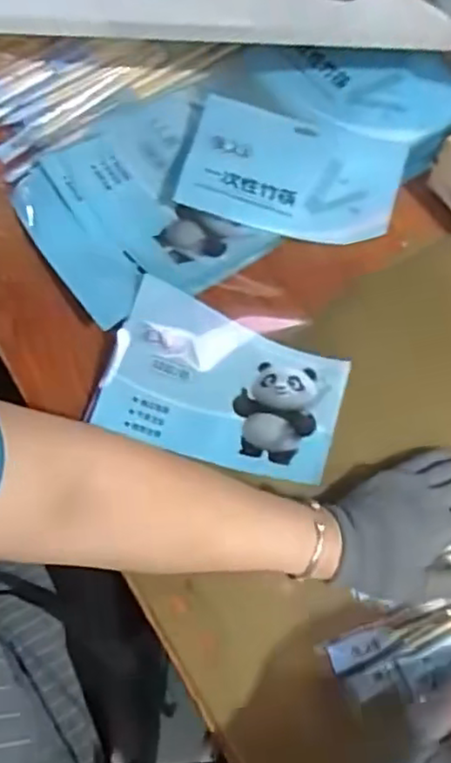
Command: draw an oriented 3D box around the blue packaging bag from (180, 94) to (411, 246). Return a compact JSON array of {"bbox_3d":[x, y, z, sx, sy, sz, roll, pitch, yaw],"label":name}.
[{"bbox_3d":[0.063,-0.192,0.632,0.195,0.030,0.113,14,68,5],"label":"blue packaging bag"}]

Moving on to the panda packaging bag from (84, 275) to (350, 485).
[{"bbox_3d":[0.000,-0.005,0.571,0.195,0.036,0.139,15,68,6],"label":"panda packaging bag"}]

